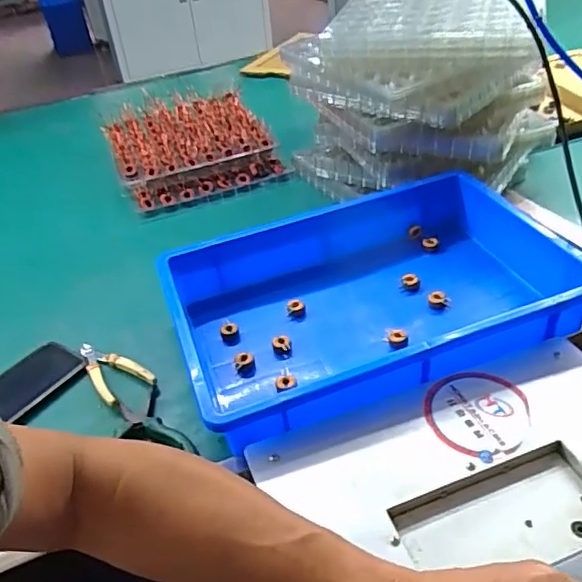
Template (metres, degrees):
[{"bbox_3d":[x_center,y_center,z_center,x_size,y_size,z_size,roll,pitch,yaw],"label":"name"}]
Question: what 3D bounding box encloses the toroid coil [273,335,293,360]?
[{"bbox_3d":[-0.009,0.066,0.655,0.022,0.022,0.022,-6,39,-1],"label":"toroid coil"}]

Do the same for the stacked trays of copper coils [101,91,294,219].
[{"bbox_3d":[-0.195,-0.272,1.062,0.275,0.068,0.310,-20,42,-17],"label":"stacked trays of copper coils"}]

